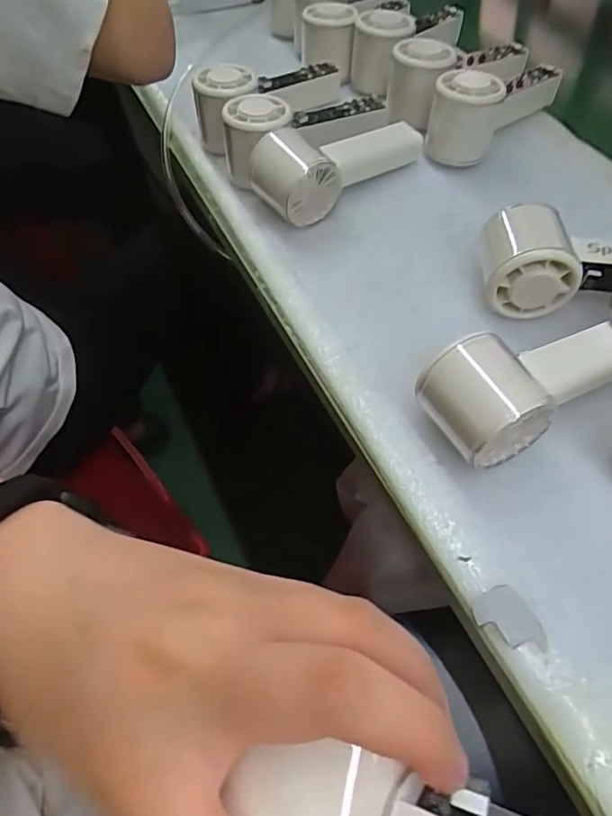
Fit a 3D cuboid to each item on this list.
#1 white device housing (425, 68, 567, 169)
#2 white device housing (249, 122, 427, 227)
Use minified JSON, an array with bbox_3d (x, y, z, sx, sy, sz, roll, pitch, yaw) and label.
[{"bbox_3d":[0.170,-0.279,0.490,0.149,0.066,0.055,-41,61,-21],"label":"white device housing"},{"bbox_3d":[0.034,-0.204,0.454,0.150,0.058,0.063,-23,57,-11],"label":"white device housing"}]

